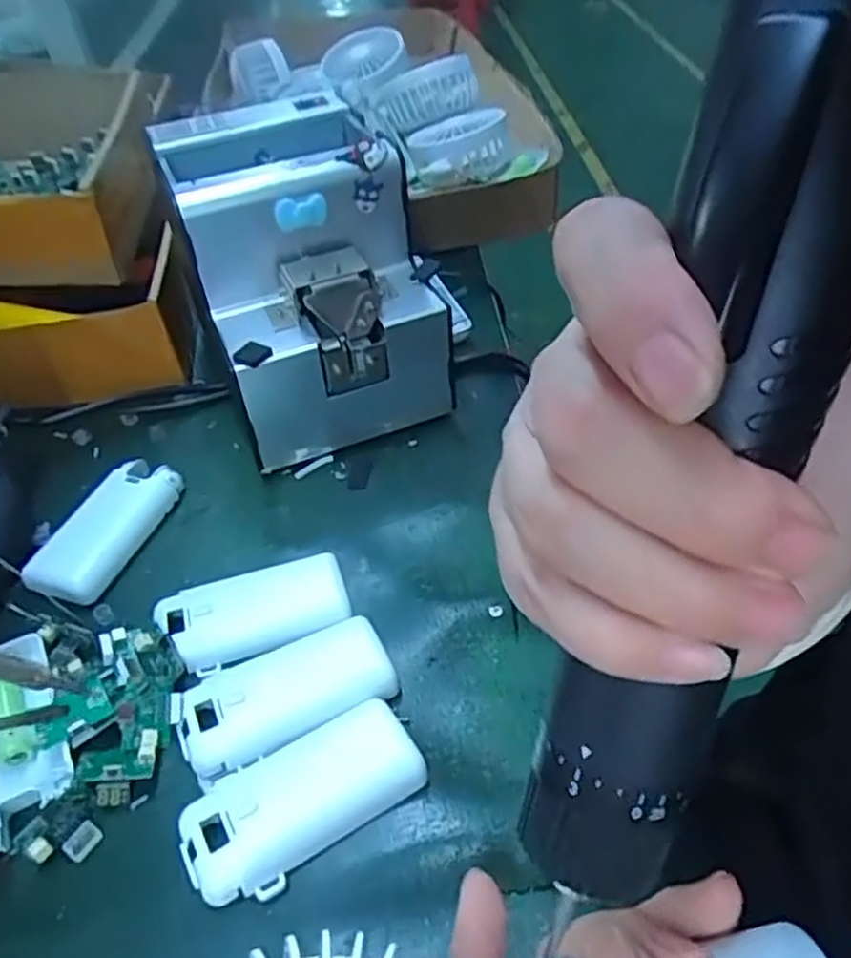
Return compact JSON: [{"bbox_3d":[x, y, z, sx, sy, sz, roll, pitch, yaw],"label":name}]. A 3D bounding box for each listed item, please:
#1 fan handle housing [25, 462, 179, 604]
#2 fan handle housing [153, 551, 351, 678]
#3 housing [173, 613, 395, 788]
[{"bbox_3d":[-0.173,0.027,0.406,0.045,0.015,0.093,14,47,16],"label":"fan handle housing"},{"bbox_3d":[-0.083,0.064,0.365,0.087,0.013,0.044,-17,47,-13],"label":"fan handle housing"},{"bbox_3d":[-0.061,0.094,0.332,0.092,0.014,0.045,-22,48,-18],"label":"housing"}]

